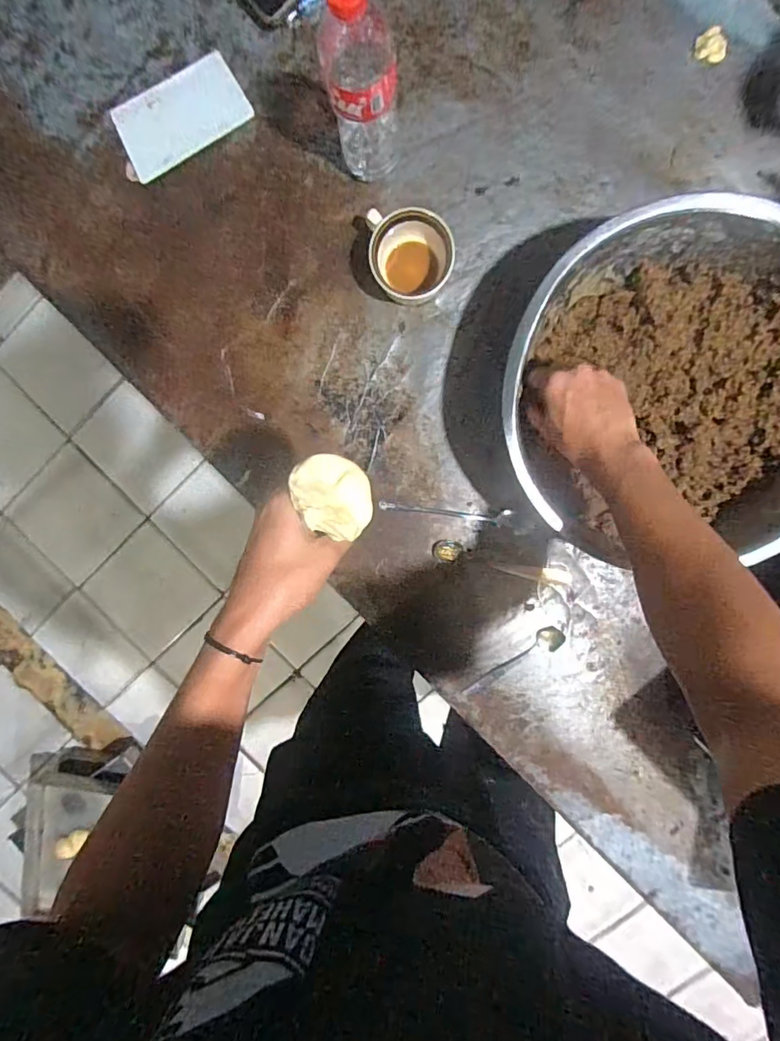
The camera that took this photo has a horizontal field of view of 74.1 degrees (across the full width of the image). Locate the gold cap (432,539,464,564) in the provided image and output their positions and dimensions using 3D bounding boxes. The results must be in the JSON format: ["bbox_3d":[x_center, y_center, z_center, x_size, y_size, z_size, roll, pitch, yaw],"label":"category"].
[{"bbox_3d":[0.073,0.040,0.651,0.038,0.004,0.030,4,98,3],"label":"gold cap"}]

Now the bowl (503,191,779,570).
[{"bbox_3d":[0.295,-0.142,0.541,0.338,0.105,0.305,11,98,2],"label":"bowl"}]

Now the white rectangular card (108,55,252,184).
[{"bbox_3d":[-0.240,-0.463,0.593,0.148,0.010,0.074,-26,95,6],"label":"white rectangular card"}]

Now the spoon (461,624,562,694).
[{"bbox_3d":[0.158,0.187,0.660,0.149,0.023,0.024,-41,94,7],"label":"spoon"}]

